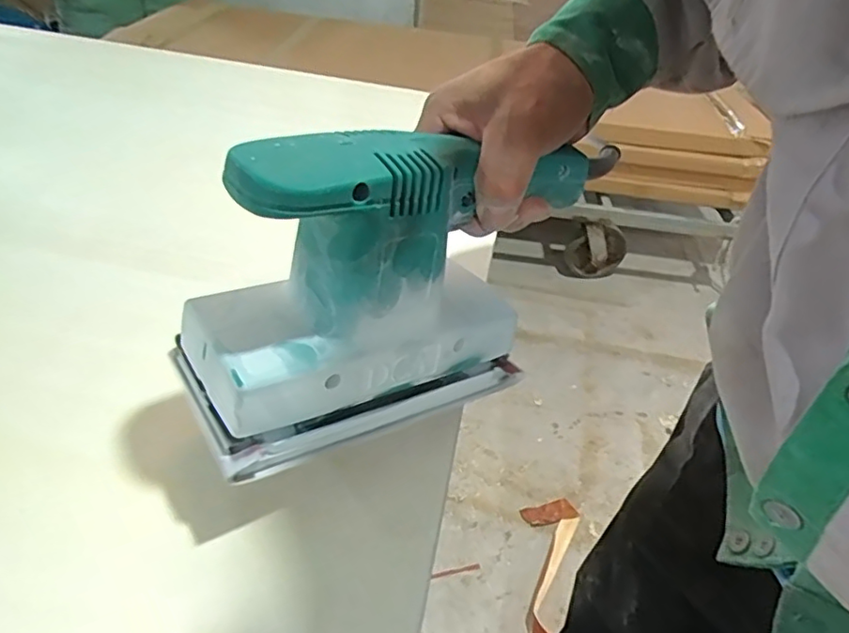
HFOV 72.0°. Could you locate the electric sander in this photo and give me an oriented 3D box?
[{"bbox_3d":[-0.012,-0.024,0.316,0.229,0.142,0.082,-21,47,-28],"label":"electric sander"}]

